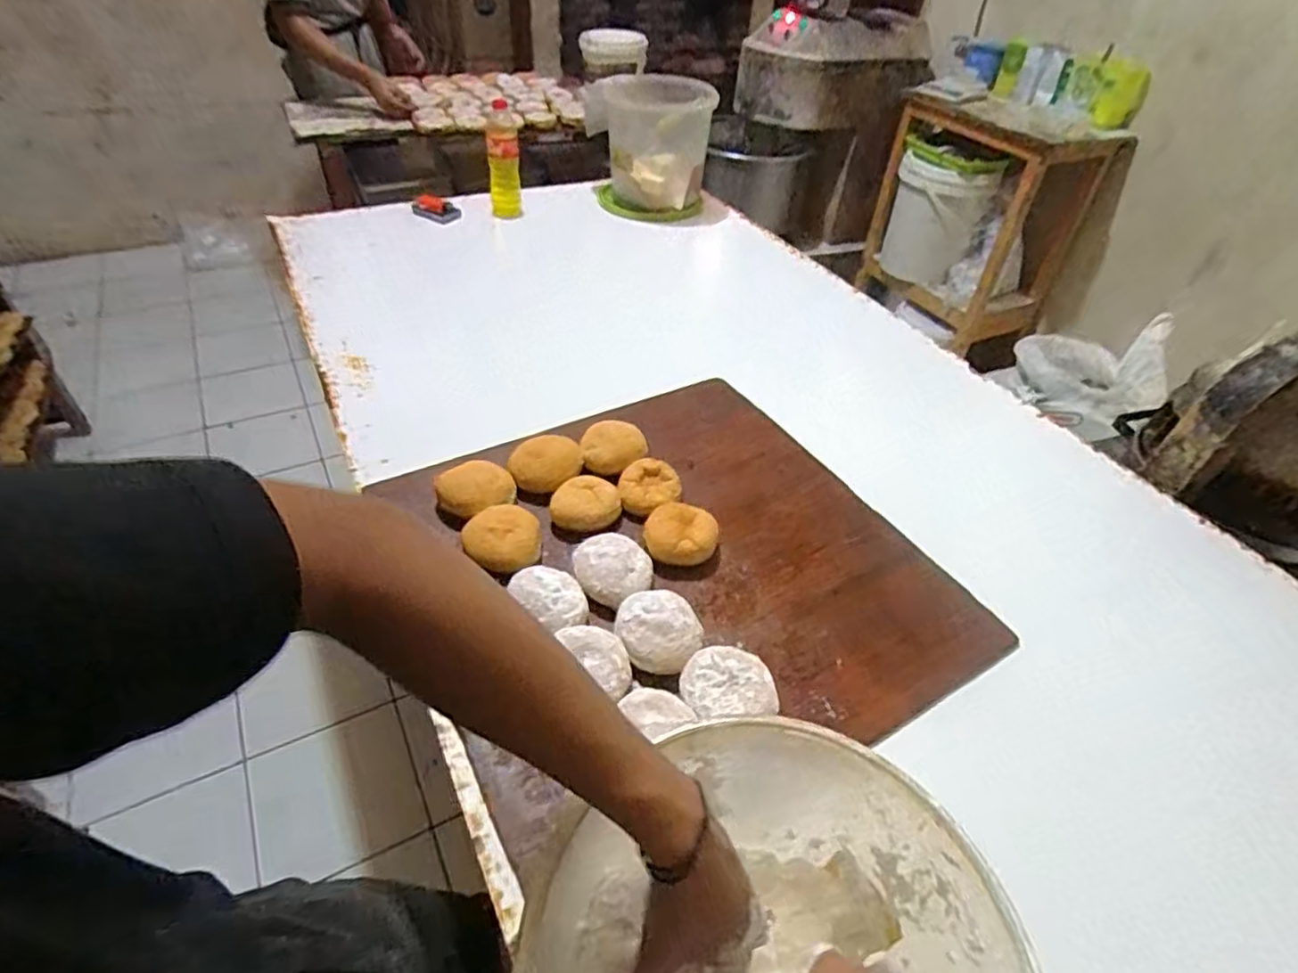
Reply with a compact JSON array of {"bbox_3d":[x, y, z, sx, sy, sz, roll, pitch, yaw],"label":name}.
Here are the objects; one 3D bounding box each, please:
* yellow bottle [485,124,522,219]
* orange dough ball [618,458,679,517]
[{"bbox_3d":[-0.316,-0.676,1.472,0.068,0.186,0.060,-5,43,-13],"label":"yellow bottle"},{"bbox_3d":[-0.001,0.002,0.854,0.076,0.036,0.079,3,42,-3],"label":"orange dough ball"}]

